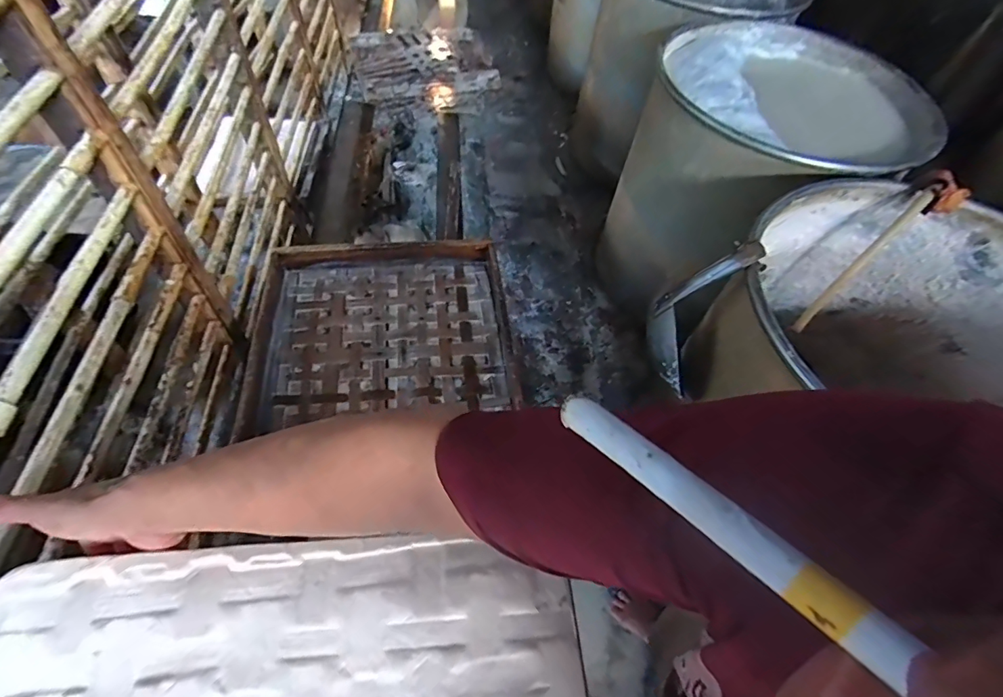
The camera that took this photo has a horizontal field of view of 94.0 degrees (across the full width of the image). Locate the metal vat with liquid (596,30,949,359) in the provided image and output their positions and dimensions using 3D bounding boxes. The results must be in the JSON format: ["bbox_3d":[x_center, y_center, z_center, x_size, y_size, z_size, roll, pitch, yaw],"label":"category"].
[{"bbox_3d":[0.751,-0.548,1.552,0.778,0.682,0.700,-28,60,-21],"label":"metal vat with liquid"}]

